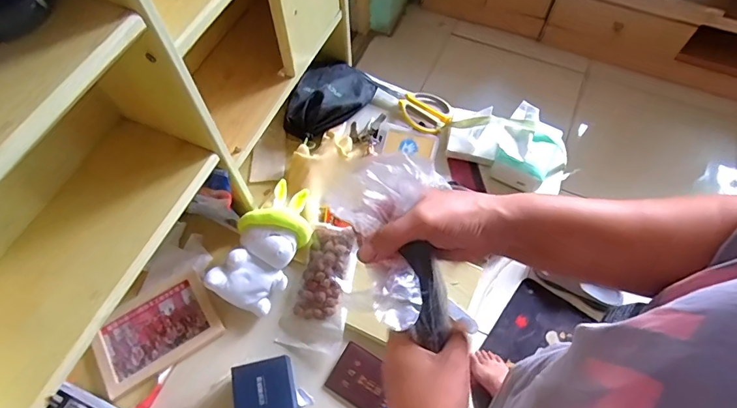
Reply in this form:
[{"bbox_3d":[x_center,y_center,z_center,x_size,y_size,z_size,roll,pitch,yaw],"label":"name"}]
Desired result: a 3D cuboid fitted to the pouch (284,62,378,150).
[{"bbox_3d":[-0.080,-0.204,0.831,0.123,0.048,0.191,37,68,18],"label":"pouch"}]

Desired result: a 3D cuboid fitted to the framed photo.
[{"bbox_3d":[-0.316,0.186,0.650,0.169,0.011,0.119,-31,66,-15],"label":"framed photo"}]

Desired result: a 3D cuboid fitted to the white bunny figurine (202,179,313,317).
[{"bbox_3d":[-0.147,0.059,0.667,0.092,0.095,0.207,24,64,12],"label":"white bunny figurine"}]

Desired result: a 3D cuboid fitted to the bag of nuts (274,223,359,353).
[{"bbox_3d":[-0.069,0.126,0.668,0.095,0.025,0.186,14,75,8],"label":"bag of nuts"}]

